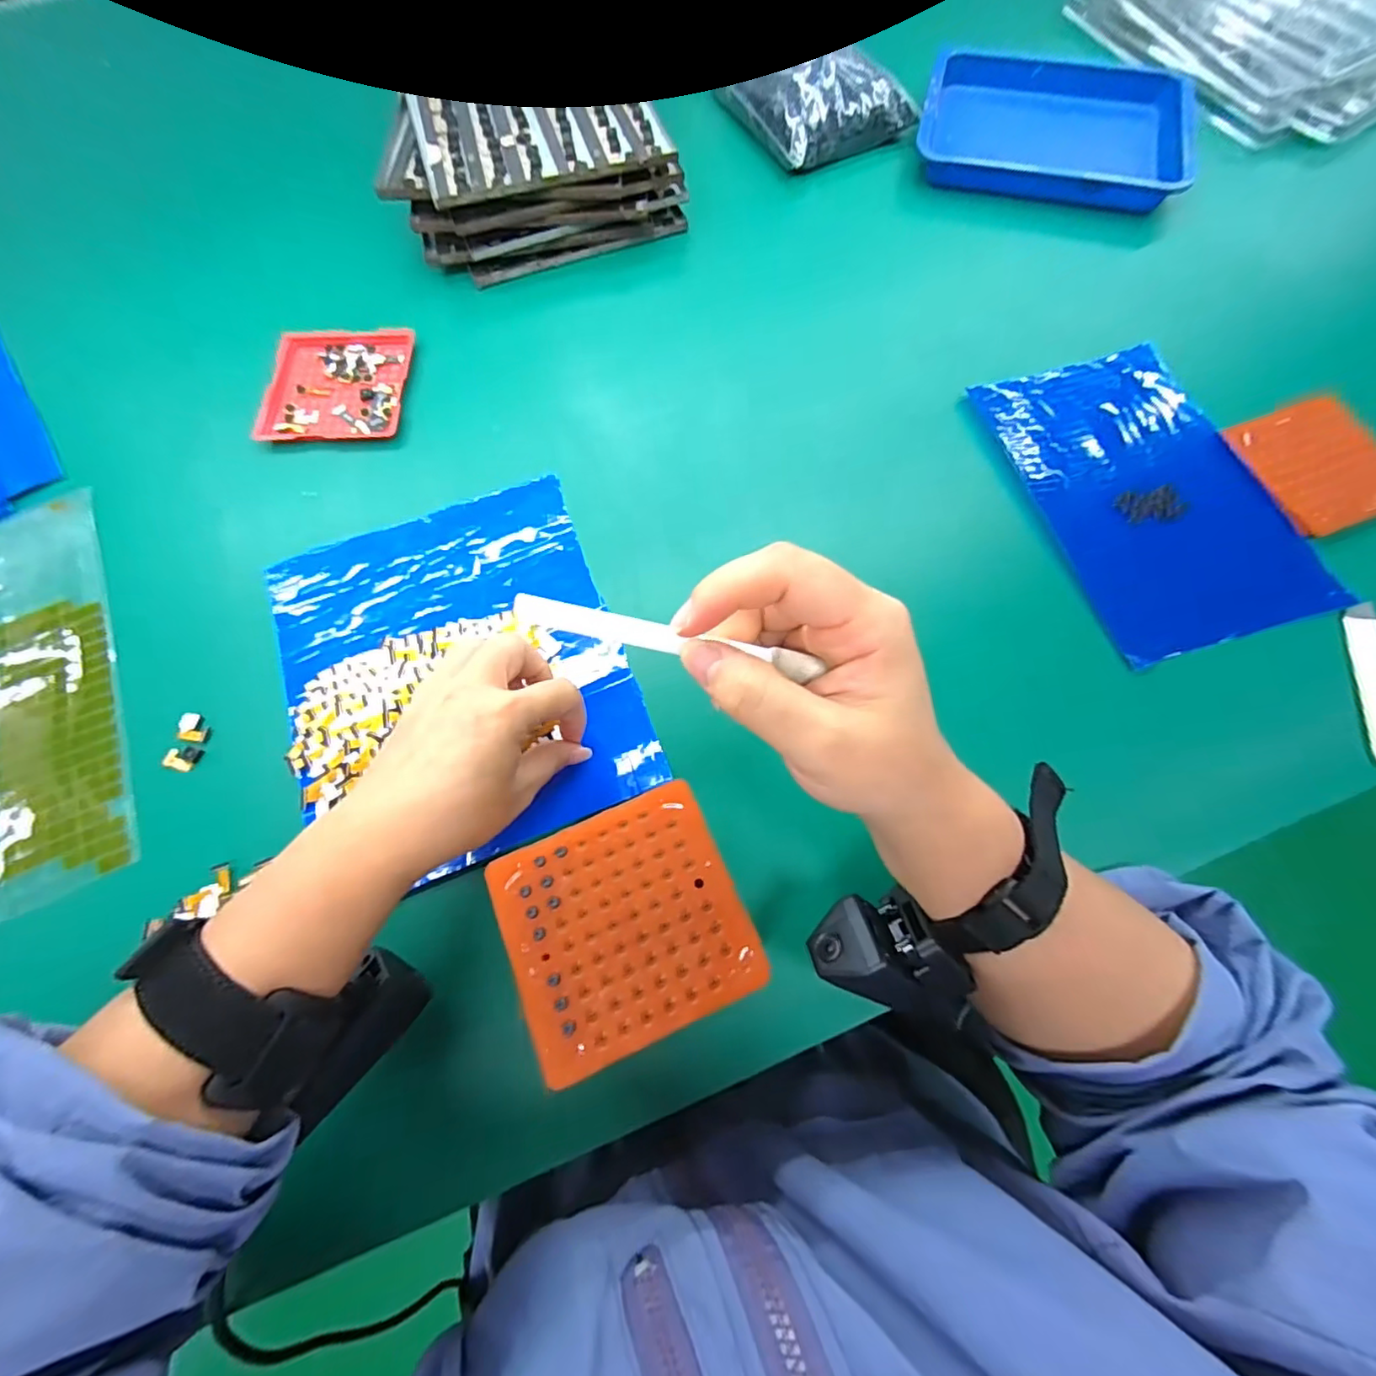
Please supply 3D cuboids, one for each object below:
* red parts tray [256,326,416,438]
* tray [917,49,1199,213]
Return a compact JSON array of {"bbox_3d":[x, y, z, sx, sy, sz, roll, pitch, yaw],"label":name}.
[{"bbox_3d":[-0.260,-0.224,0.429,0.103,0.013,0.103,0,69,2],"label":"red parts tray"},{"bbox_3d":[0.313,-0.486,0.497,0.211,0.027,0.147,15,70,7],"label":"tray"}]

